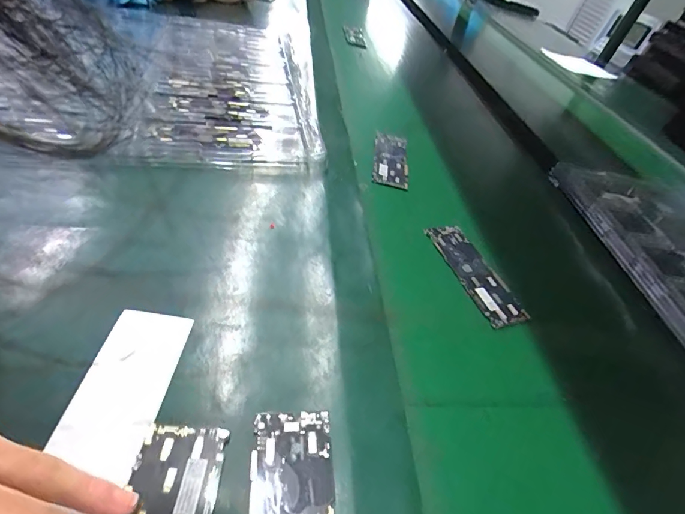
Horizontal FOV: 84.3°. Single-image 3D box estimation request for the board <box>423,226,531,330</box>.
[{"bbox_3d":[0.128,0.013,0.370,0.041,0.012,0.124,-11,52,-15],"label":"board"}]

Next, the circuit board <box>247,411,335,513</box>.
[{"bbox_3d":[-0.026,0.130,0.198,0.044,0.004,0.094,1,45,-10],"label":"circuit board"}]

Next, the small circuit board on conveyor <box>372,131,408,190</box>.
[{"bbox_3d":[0.064,-0.130,0.501,0.044,0.007,0.135,13,41,-4],"label":"small circuit board on conveyor"}]

